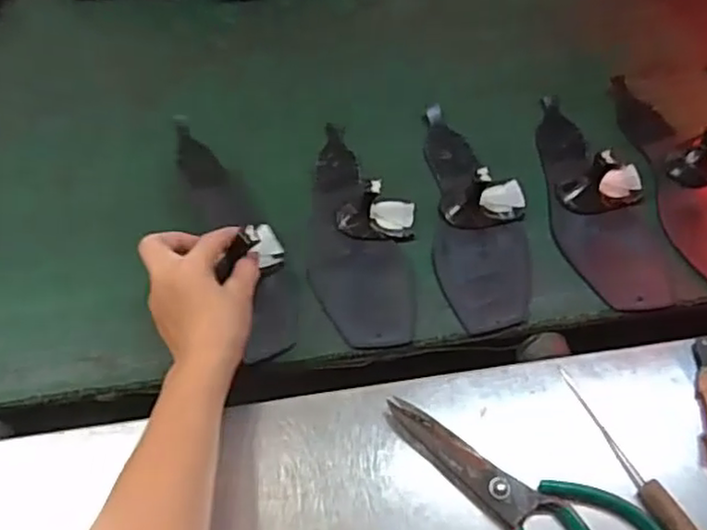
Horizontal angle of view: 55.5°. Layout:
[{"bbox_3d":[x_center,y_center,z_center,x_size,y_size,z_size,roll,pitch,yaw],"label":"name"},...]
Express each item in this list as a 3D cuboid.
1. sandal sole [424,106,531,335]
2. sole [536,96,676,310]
[{"bbox_3d":[0.115,-0.062,0.605,0.089,0.041,0.249,-2,56,3],"label":"sandal sole"},{"bbox_3d":[0.219,-0.075,0.610,0.096,0.049,0.245,-7,56,-1],"label":"sole"}]

